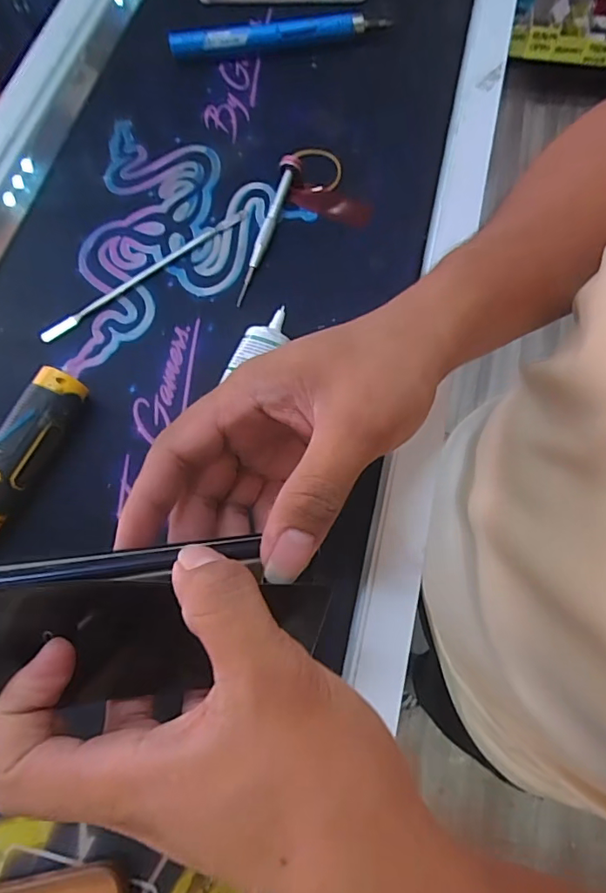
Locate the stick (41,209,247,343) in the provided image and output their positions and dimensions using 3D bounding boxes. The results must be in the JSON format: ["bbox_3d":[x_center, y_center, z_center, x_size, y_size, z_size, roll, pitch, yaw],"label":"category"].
[{"bbox_3d":[-0.107,-0.122,0.357,0.165,0.006,0.010,-39,73,-13],"label":"stick"}]

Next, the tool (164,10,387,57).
[{"bbox_3d":[-0.018,-0.343,0.429,0.180,0.022,0.016,-13,69,-5],"label":"tool"}]

